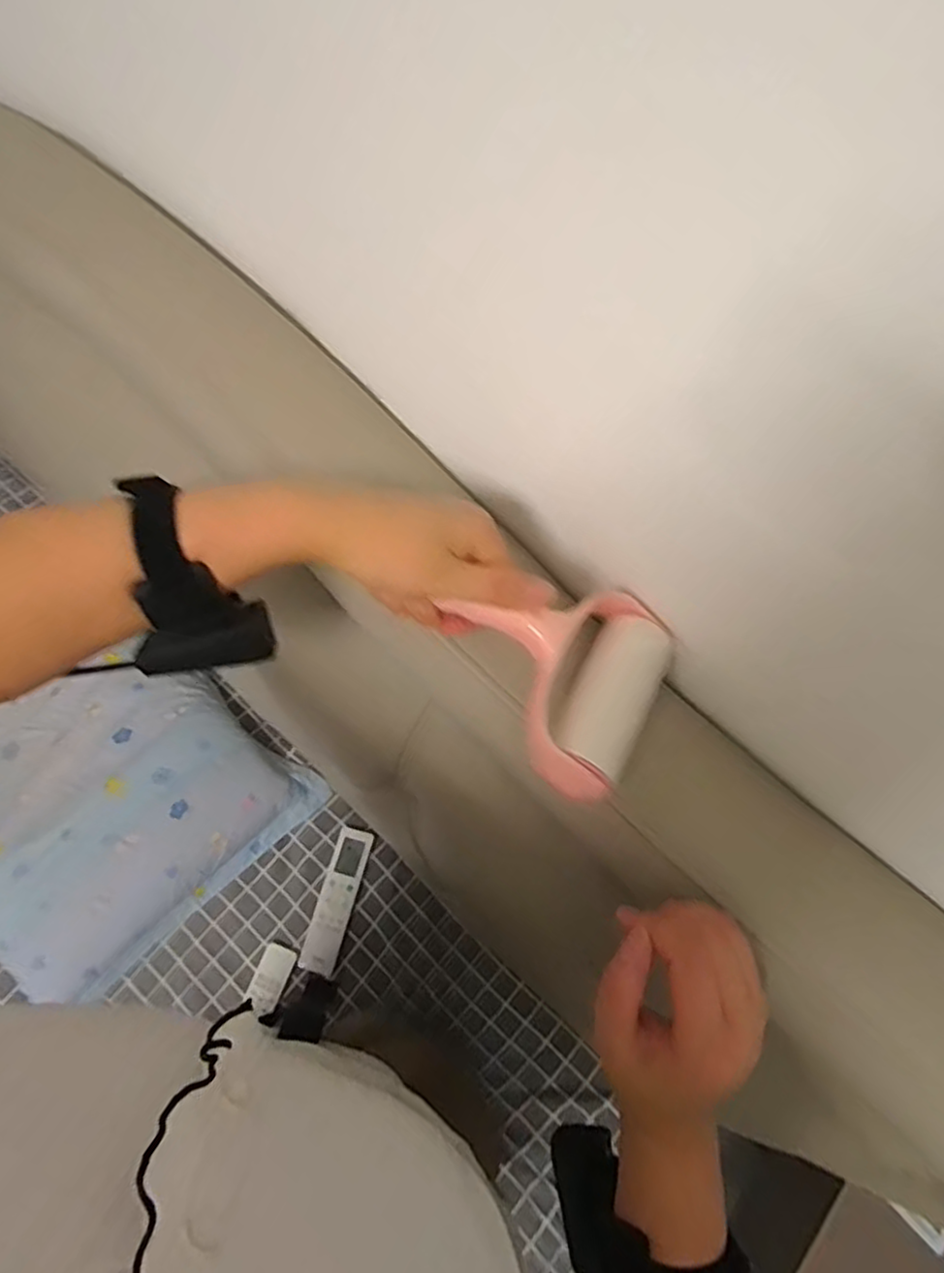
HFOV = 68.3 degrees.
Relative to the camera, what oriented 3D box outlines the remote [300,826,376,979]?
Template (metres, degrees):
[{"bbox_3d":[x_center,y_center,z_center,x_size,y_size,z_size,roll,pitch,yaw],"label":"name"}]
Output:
[{"bbox_3d":[-0.195,0.384,1.014,0.050,0.014,0.201,15,64,4],"label":"remote"}]

